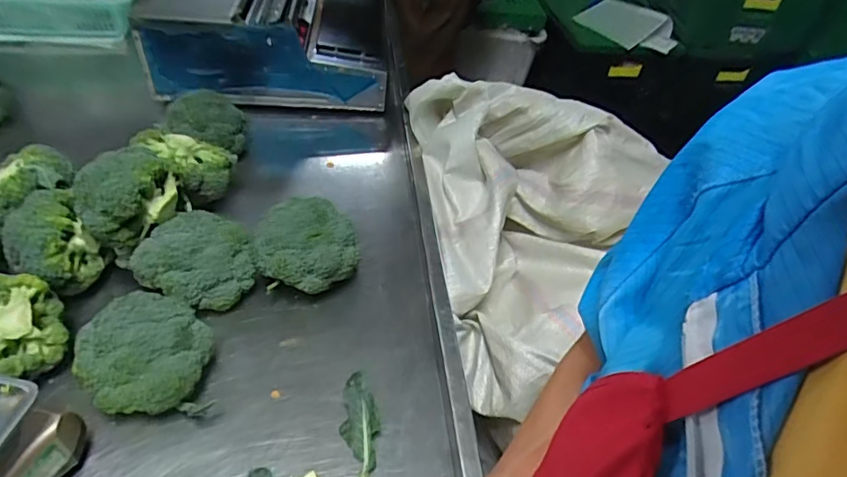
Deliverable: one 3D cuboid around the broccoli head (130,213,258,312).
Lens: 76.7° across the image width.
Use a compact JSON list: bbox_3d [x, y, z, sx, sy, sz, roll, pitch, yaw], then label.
[{"bbox_3d":[-0.283,0.034,0.674,0.133,0.106,0.097,-26,52,-30],"label":"broccoli head"}]

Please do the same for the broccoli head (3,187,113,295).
[{"bbox_3d":[-0.445,0.007,0.645,0.099,0.101,0.092,35,49,26],"label":"broccoli head"}]

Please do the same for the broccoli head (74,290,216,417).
[{"bbox_3d":[-0.291,0.129,0.570,0.127,0.108,0.101,-21,50,-27],"label":"broccoli head"}]

